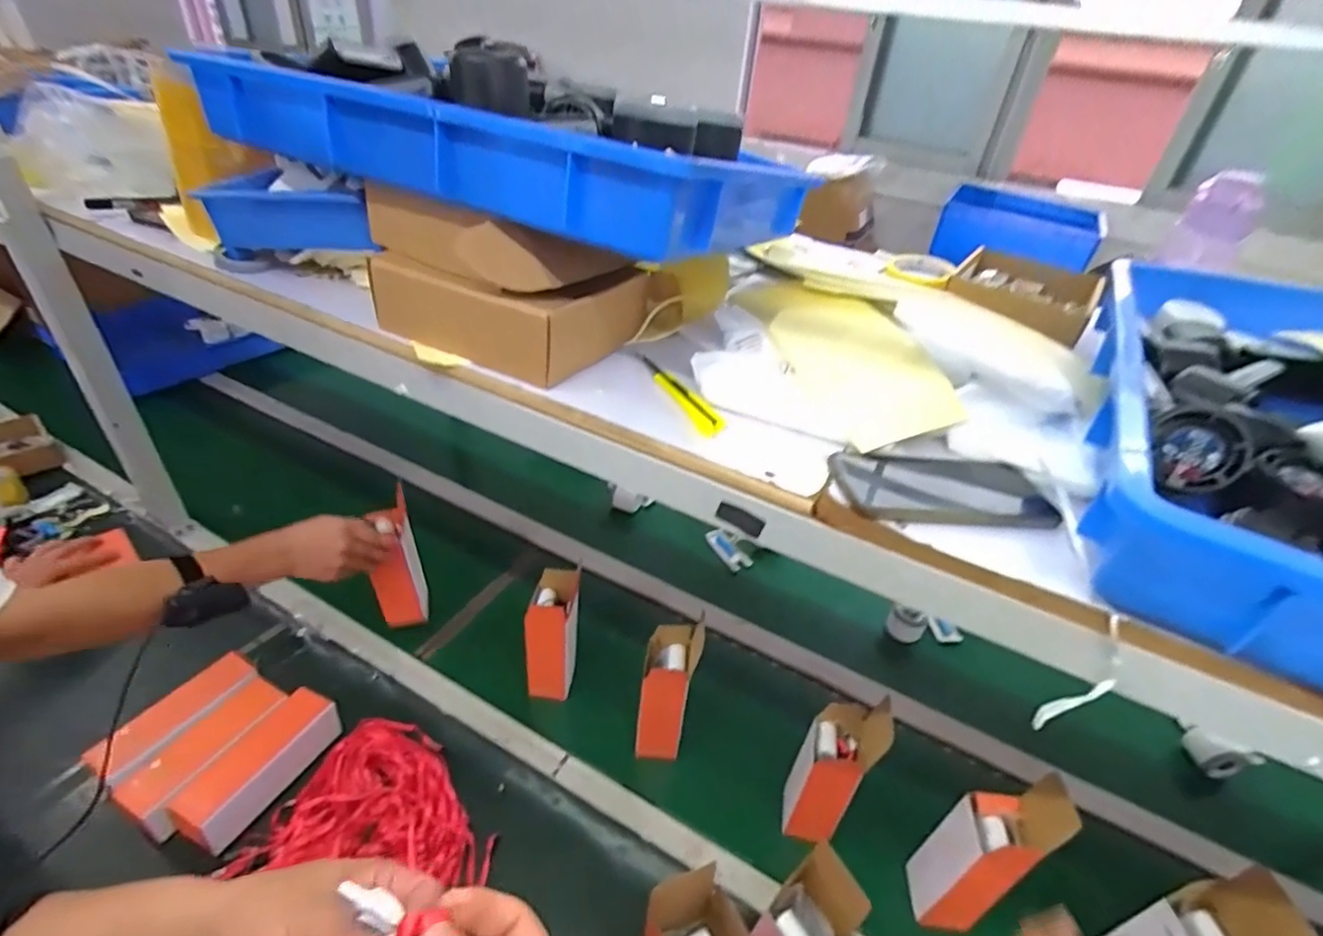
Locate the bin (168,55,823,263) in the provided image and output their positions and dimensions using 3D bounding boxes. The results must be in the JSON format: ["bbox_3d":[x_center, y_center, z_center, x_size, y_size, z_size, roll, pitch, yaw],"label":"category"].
[{"bbox_3d":[-0.150,-0.322,0.605,0.539,0.087,0.291,22,38,20],"label":"bin"}]

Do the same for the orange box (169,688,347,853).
[{"bbox_3d":[-0.489,0.369,0.750,0.068,0.070,0.180,19,37,16],"label":"orange box"}]

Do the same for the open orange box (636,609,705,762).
[{"bbox_3d":[0.004,0.308,0.823,0.068,0.190,0.085,10,35,4],"label":"open orange box"}]

